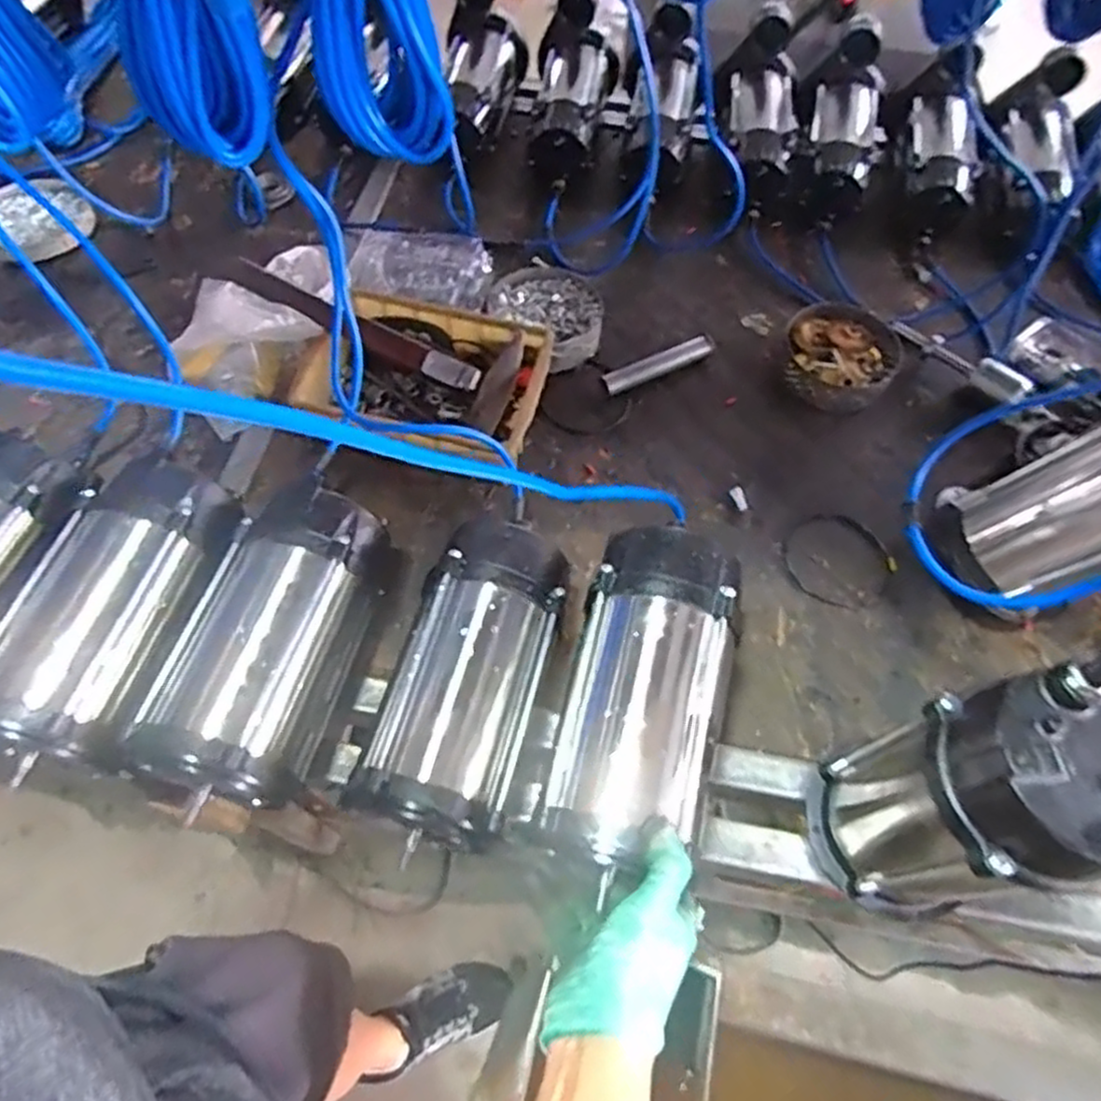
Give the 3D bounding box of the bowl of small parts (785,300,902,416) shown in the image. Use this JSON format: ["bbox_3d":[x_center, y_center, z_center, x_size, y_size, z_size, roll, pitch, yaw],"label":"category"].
[{"bbox_3d":[0.348,-0.231,0.869,0.131,0.045,0.125,1,61,-2],"label":"bowl of small parts"}]

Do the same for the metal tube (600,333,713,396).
[{"bbox_3d":[0.132,-0.219,0.871,0.147,0.026,0.026,-23,65,-14],"label":"metal tube"}]

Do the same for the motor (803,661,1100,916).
[{"bbox_3d":[0.290,0.183,0.514,0.127,0.263,0.112,5,61,1],"label":"motor"}]

